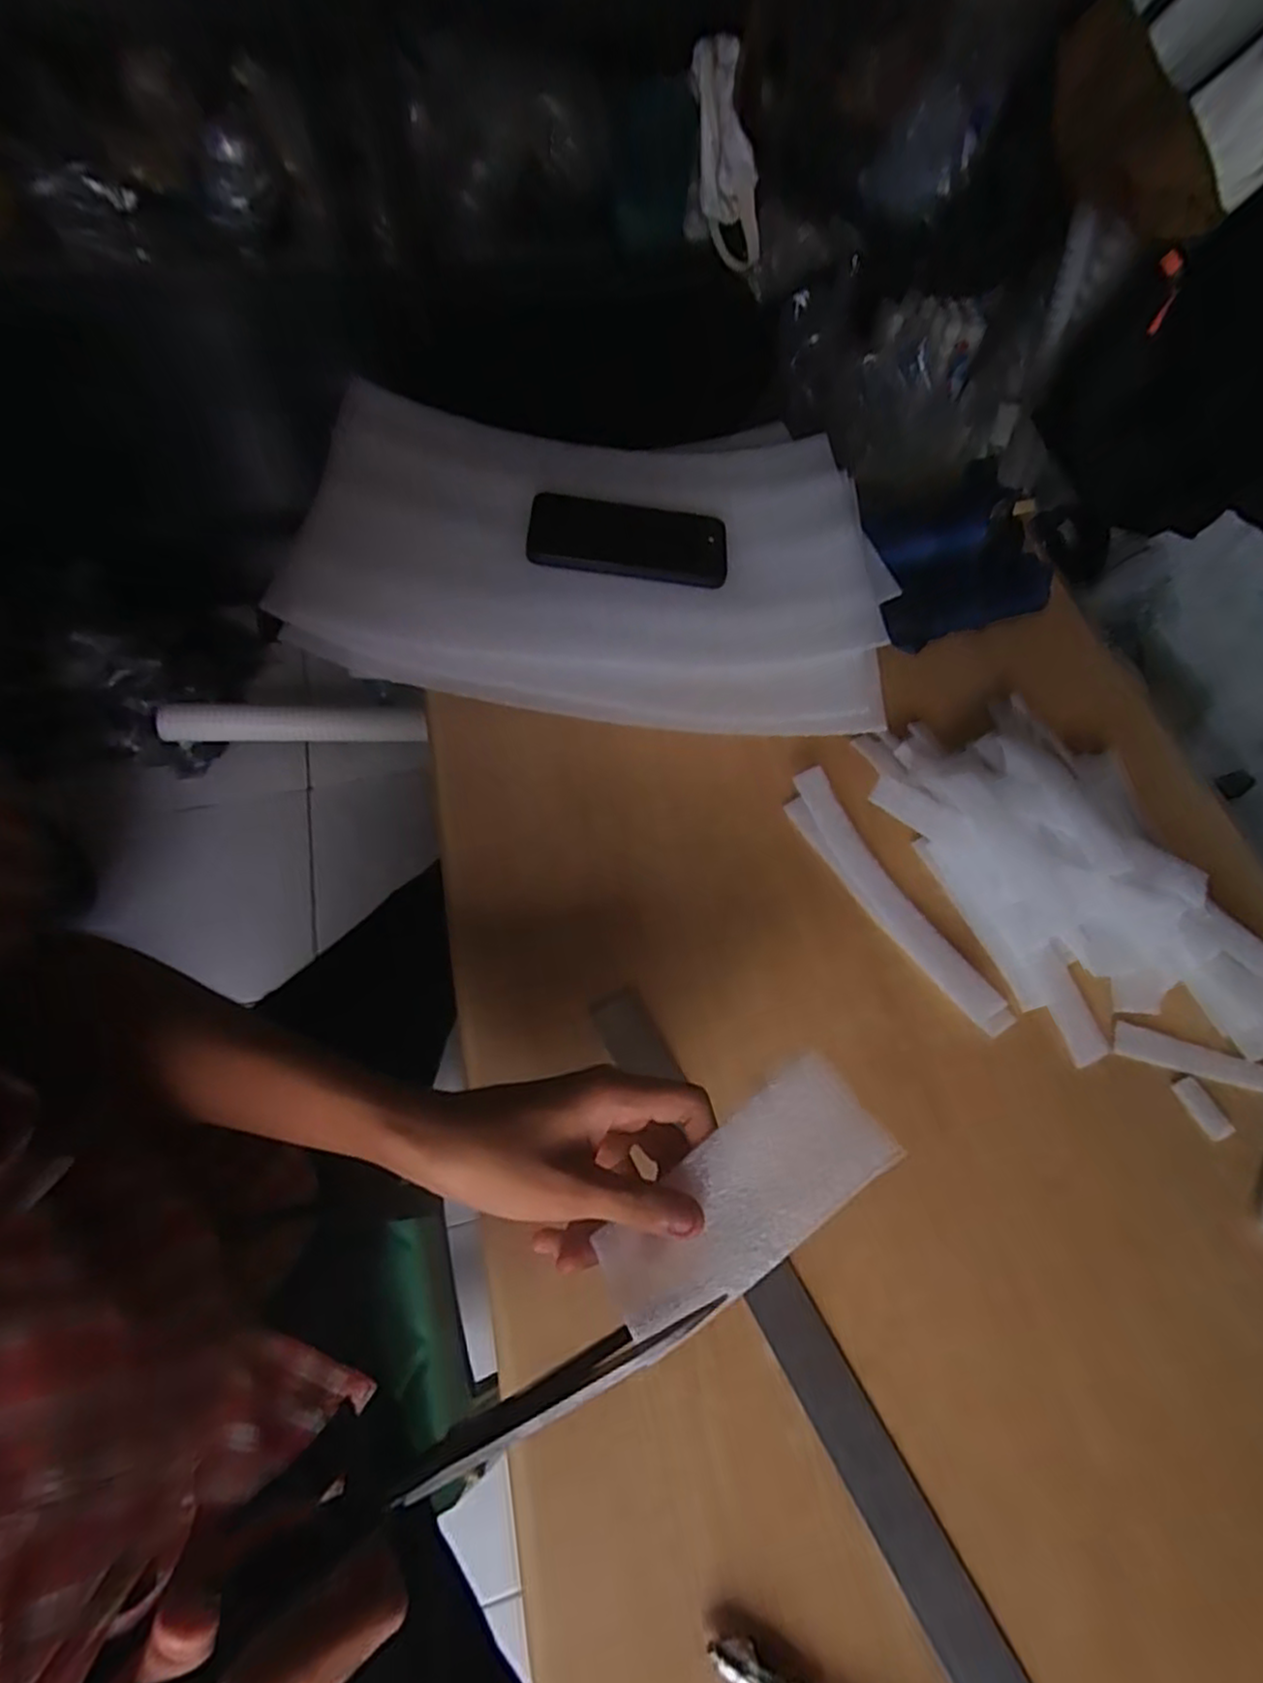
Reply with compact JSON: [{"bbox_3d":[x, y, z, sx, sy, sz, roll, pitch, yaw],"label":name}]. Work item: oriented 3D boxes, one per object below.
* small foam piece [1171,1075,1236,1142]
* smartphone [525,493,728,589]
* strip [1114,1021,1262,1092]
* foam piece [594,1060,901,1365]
[{"bbox_3d":[0.340,0.159,0.420,0.018,0.004,0.035,-23,65,-16],"label":"small foam piece"},{"bbox_3d":[-0.002,-0.236,0.548,0.151,0.014,0.074,5,61,-1],"label":"smartphone"},{"bbox_3d":[0.347,0.133,0.432,0.098,0.004,0.021,15,61,4],"label":"strip"},{"bbox_3d":[0.046,0.151,0.297,0.129,0.005,0.054,-38,61,-6],"label":"foam piece"}]

